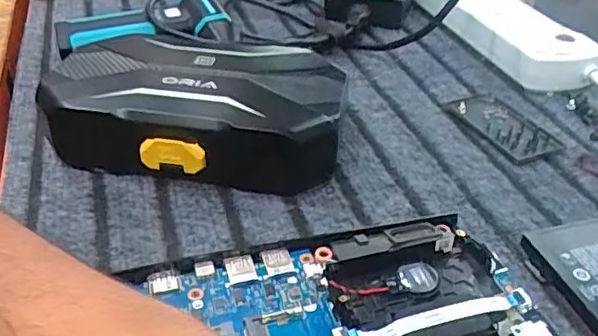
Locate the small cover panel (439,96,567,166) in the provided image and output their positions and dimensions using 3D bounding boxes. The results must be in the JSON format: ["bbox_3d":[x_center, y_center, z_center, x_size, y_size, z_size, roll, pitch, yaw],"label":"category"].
[{"bbox_3d":[0.142,-0.030,0.408,0.043,0.004,0.081,-15,40,-20],"label":"small cover panel"}]

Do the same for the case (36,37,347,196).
[{"bbox_3d":[-0.066,-0.038,0.372,0.185,0.055,0.106,6,37,6],"label":"case"}]

